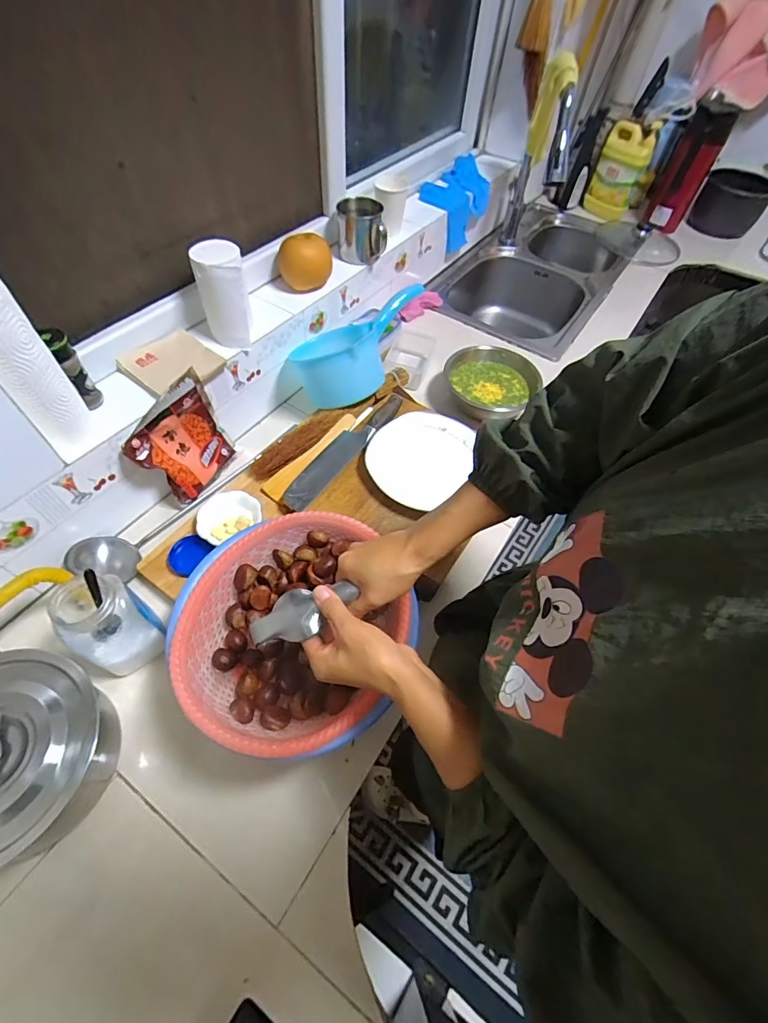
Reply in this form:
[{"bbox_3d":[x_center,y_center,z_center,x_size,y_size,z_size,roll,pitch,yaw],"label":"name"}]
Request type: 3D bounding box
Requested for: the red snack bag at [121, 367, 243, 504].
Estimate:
[{"bbox_3d":[-0.305,-0.104,0.665,0.048,0.174,0.157,32,60,17],"label":"red snack bag"}]

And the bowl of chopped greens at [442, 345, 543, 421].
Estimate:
[{"bbox_3d":[0.211,-0.252,0.838,0.155,0.053,0.173,-15,59,-13],"label":"bowl of chopped greens"}]

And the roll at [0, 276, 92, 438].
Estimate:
[{"bbox_3d":[-0.407,-0.169,0.482,0.063,0.188,0.074,-39,67,-25],"label":"roll"}]

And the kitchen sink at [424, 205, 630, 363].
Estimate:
[{"bbox_3d":[0.393,-0.593,1.215,0.402,0.228,0.648,32,60,17],"label":"kitchen sink"}]

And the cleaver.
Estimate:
[{"bbox_3d":[-0.067,-0.117,0.713,0.061,0.030,0.283,33,60,17],"label":"cleaver"}]

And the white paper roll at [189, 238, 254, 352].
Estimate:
[{"bbox_3d":[-0.242,-0.327,0.651,0.069,0.128,0.066,-11,58,-11],"label":"white paper roll"}]

